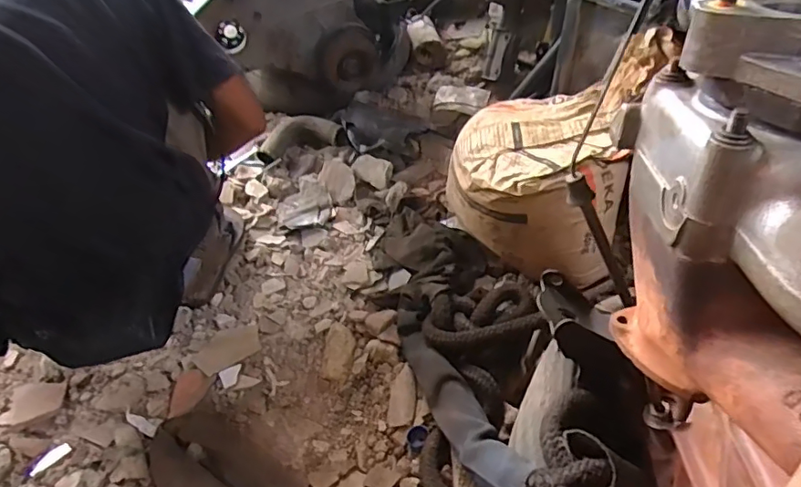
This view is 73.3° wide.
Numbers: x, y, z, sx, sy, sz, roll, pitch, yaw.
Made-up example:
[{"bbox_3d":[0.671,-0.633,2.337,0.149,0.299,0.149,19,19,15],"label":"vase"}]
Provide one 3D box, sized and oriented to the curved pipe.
[{"bbox_3d":[-0.254,-0.270,1.348,0.213,0.061,0.129,-15,40,-9],"label":"curved pipe"}]

